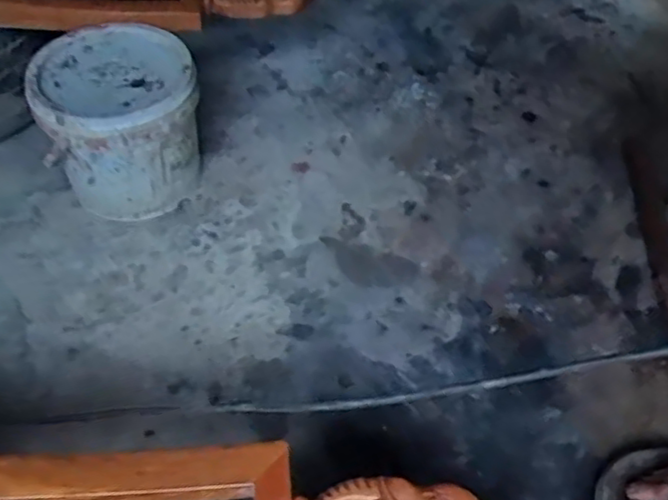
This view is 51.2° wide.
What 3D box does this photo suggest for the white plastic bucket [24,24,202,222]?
[{"bbox_3d":[-0.269,-0.159,0.914,0.193,0.191,0.196,-14,50,-8],"label":"white plastic bucket"}]

